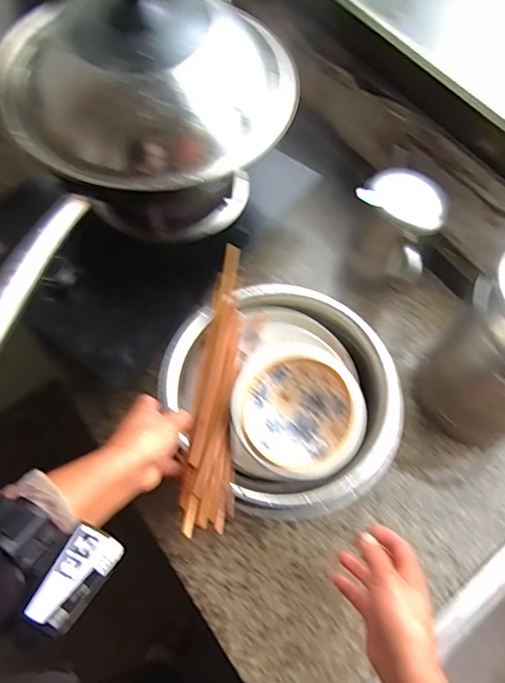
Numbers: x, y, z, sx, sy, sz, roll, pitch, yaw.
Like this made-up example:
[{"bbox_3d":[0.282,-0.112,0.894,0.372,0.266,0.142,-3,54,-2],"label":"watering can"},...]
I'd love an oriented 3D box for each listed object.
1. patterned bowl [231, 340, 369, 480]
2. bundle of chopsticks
[{"bbox_3d":[0.045,0.073,0.508,0.126,0.054,0.139,-36,71,-17],"label":"patterned bowl"},{"bbox_3d":[-0.036,0.041,0.525,0.053,0.039,0.309,4,62,0],"label":"bundle of chopsticks"}]

